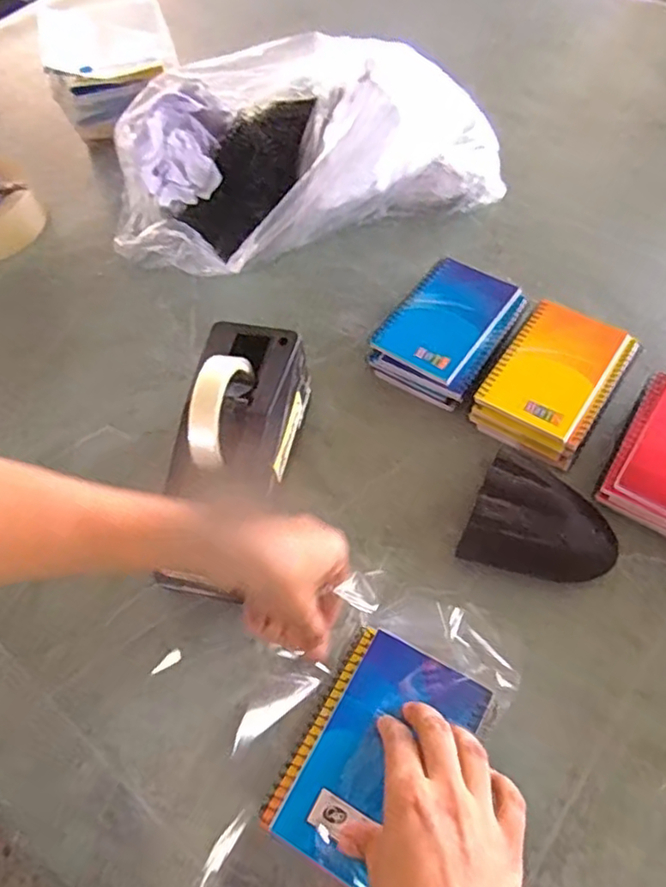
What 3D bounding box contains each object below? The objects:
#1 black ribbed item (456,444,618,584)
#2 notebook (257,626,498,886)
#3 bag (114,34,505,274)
[{"bbox_3d":[0.160,0.061,0.478,0.102,0.032,0.092,20,62,16],"label":"black ribbed item"},{"bbox_3d":[0.027,0.185,0.373,0.091,0.016,0.129,26,64,18],"label":"notebook"},{"bbox_3d":[-0.029,-0.317,0.665,0.423,0.133,0.230,-15,59,-5],"label":"bag"}]

